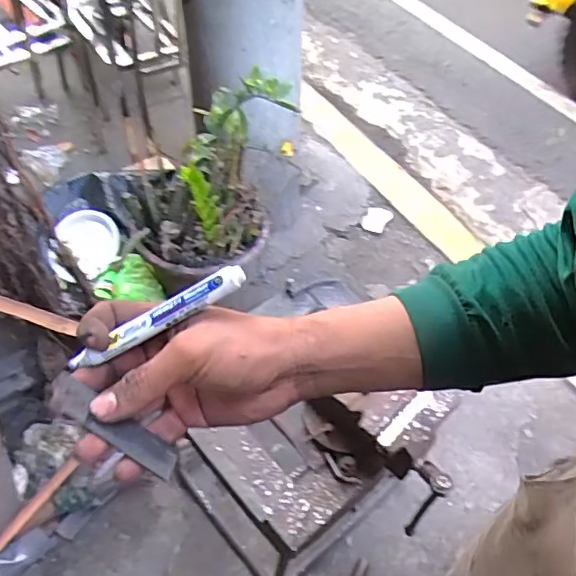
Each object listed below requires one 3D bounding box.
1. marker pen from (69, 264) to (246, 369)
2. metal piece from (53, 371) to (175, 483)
[{"bbox_3d":[-0.084,0.020,0.362,0.127,0.011,0.013,-28,55,7],"label":"marker pen"},{"bbox_3d":[-0.106,0.083,0.349,0.087,0.007,0.026,34,28,-9],"label":"metal piece"}]

